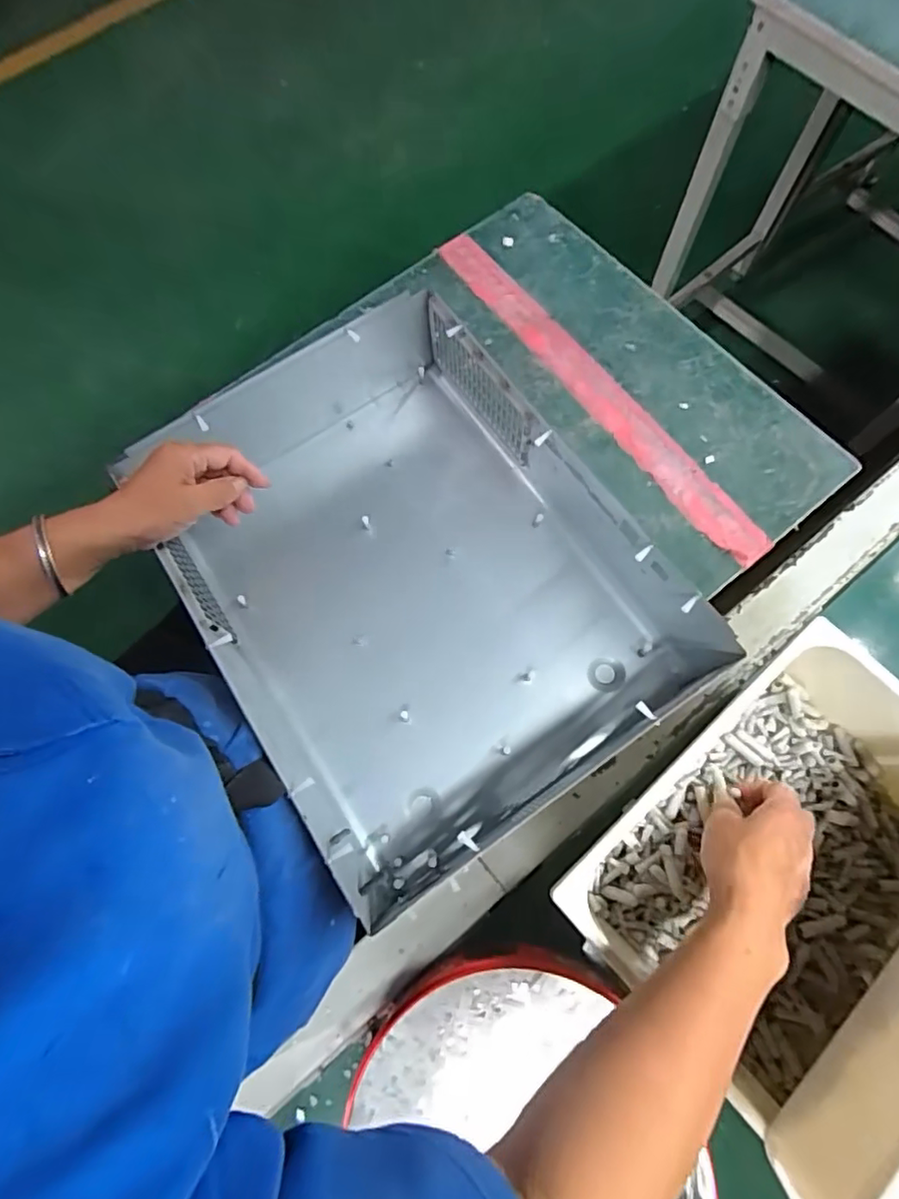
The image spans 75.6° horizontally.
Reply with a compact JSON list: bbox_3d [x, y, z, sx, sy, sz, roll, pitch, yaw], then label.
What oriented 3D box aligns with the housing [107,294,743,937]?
[{"bbox_3d":[-0.036,-0.016,0.503,0.356,0.122,0.442,-35,74,-9],"label":"housing"}]

